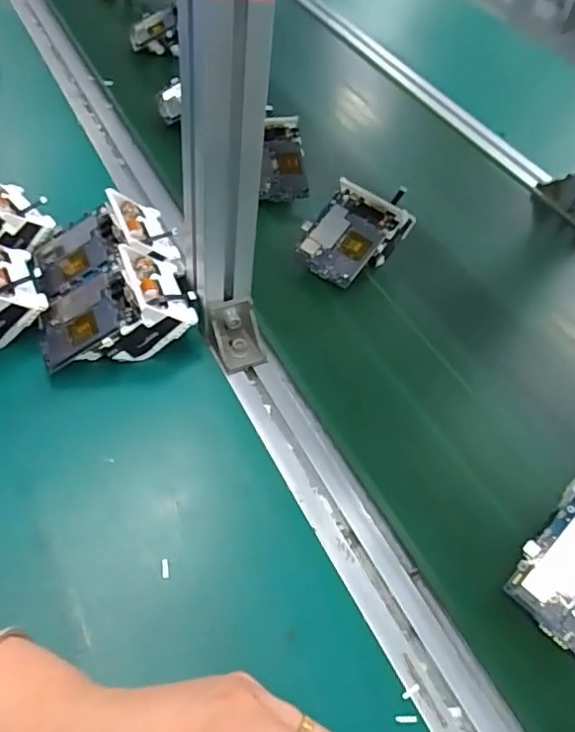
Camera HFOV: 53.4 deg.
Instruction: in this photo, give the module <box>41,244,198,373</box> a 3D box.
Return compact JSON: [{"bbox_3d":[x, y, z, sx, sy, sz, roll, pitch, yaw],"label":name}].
[{"bbox_3d":[-0.134,-0.038,0.448,0.111,0.060,0.073,-19,56,-23],"label":"module"}]

